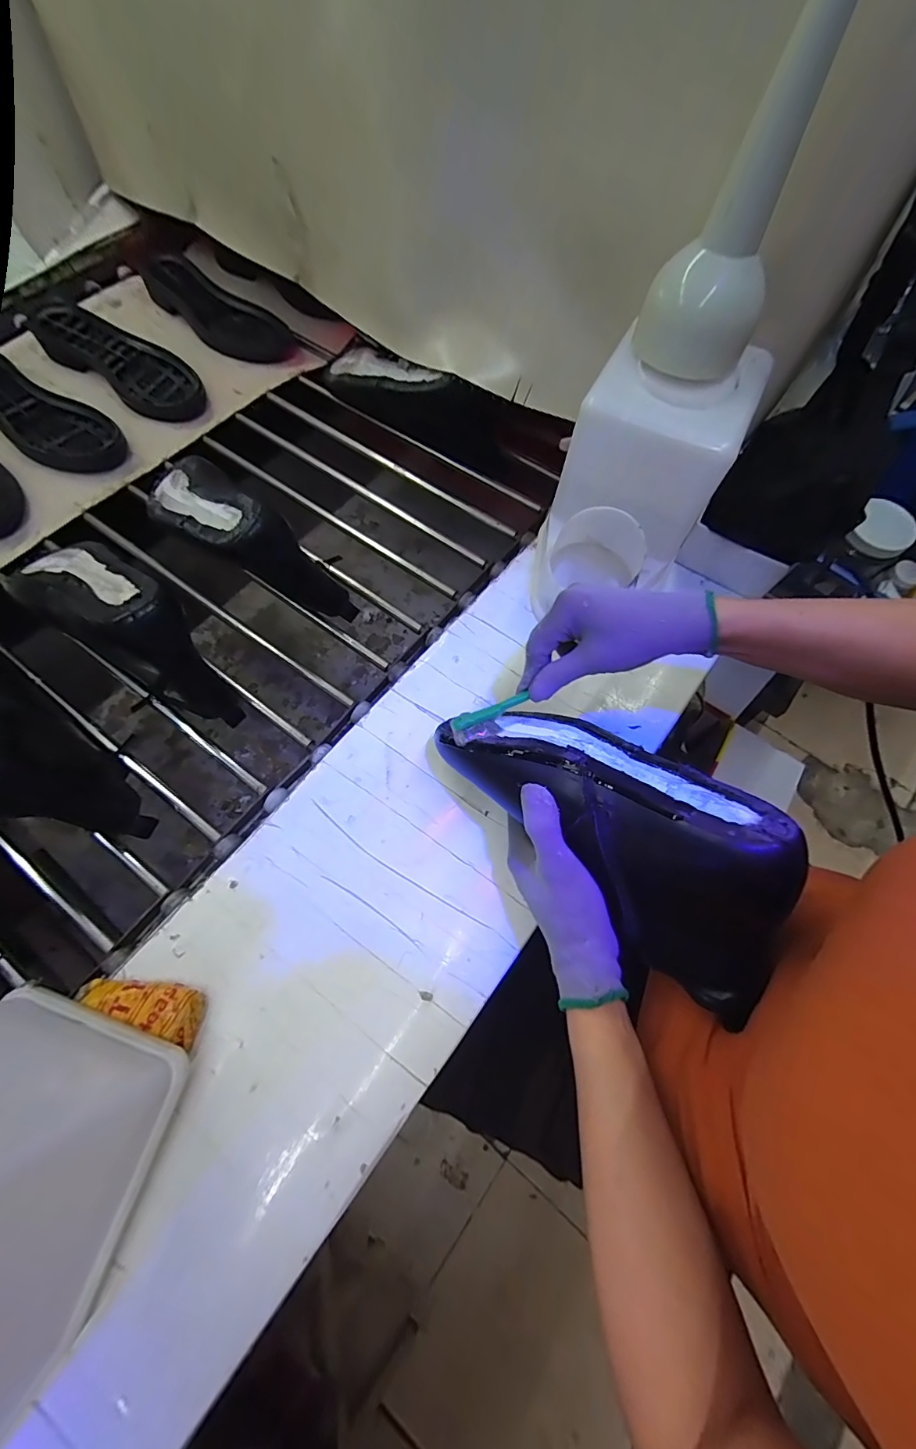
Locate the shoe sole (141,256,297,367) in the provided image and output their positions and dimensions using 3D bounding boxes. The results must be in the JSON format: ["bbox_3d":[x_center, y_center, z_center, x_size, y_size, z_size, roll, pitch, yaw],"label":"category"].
[{"bbox_3d":[-0.360,-0.604,0.678,0.274,0.039,0.095,34,71,10],"label":"shoe sole"}]

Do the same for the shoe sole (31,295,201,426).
[{"bbox_3d":[-0.454,-0.493,0.629,0.265,0.041,0.097,32,71,10],"label":"shoe sole"}]

